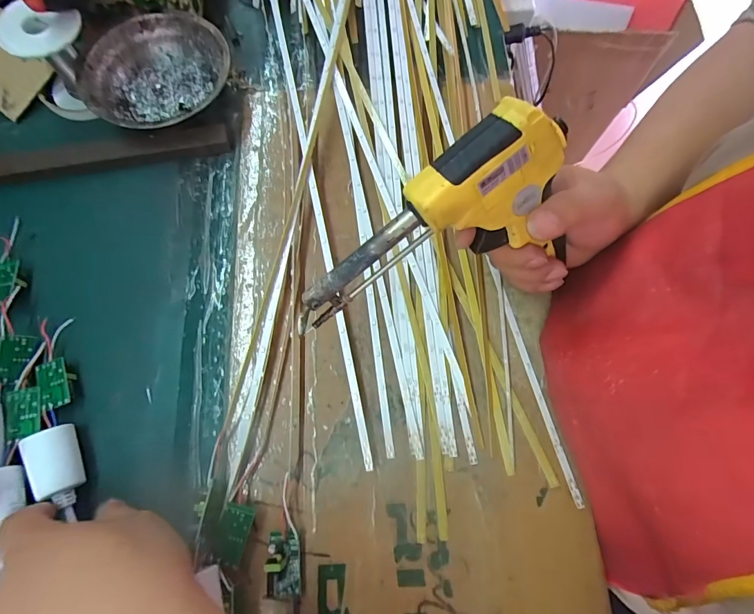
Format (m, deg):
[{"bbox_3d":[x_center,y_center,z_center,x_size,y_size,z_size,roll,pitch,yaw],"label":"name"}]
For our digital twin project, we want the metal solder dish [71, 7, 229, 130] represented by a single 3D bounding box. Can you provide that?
[{"bbox_3d":[-0.198,-0.207,0.367,0.128,0.037,0.122,0,74,-1],"label":"metal solder dish"}]

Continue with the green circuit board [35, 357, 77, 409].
[{"bbox_3d":[-0.240,0.057,0.300,0.020,0.008,0.037,-23,75,-7],"label":"green circuit board"}]

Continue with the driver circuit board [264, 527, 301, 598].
[{"bbox_3d":[-0.062,0.170,0.267,0.021,0.018,0.037,-5,74,-2],"label":"driver circuit board"}]

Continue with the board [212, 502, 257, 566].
[{"bbox_3d":[-0.097,0.152,0.271,0.021,0.010,0.035,17,80,-4],"label":"board"}]

